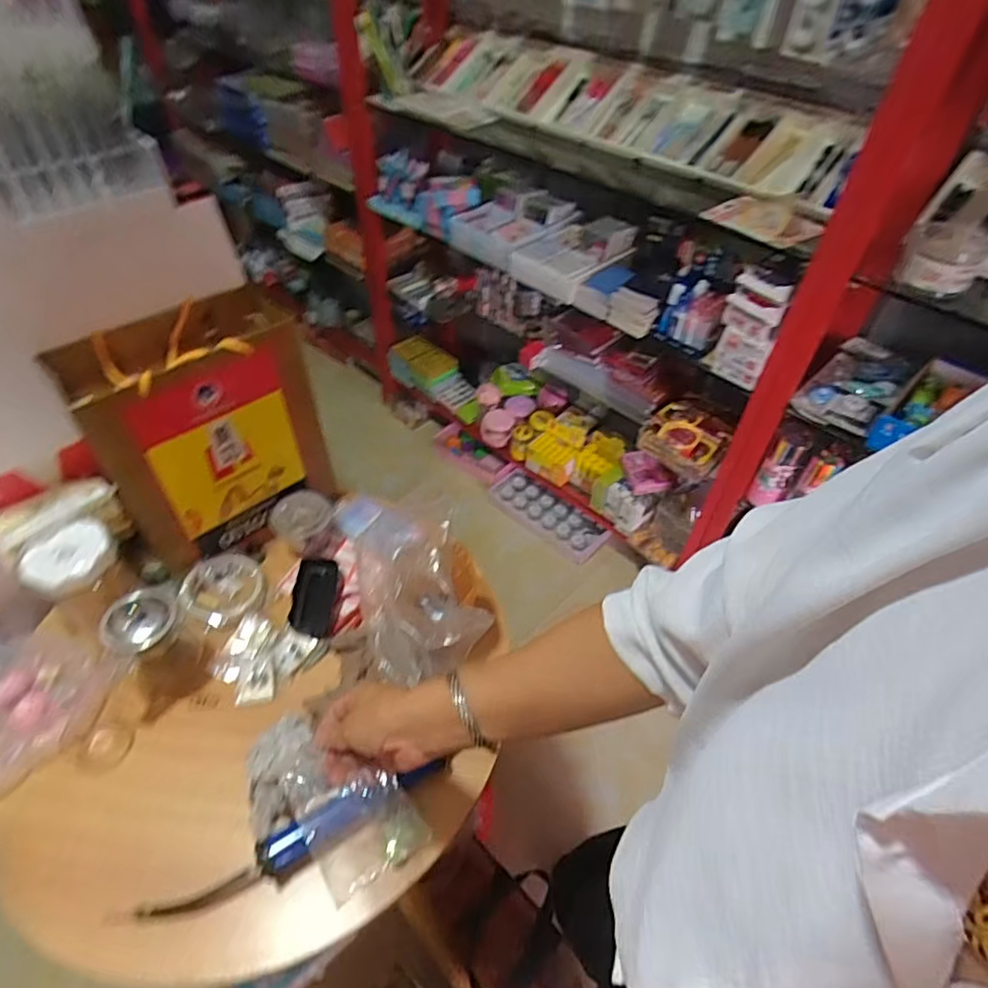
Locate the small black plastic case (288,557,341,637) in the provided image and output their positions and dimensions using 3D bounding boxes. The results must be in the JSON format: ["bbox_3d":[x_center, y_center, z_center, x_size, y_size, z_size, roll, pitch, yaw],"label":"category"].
[{"bbox_3d":[-0.233,0.132,0.769,0.052,0.010,0.101,14,65,-17],"label":"small black plastic case"}]

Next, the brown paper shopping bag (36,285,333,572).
[{"bbox_3d":[-0.360,-0.081,0.748,0.245,0.255,0.146,-31,56,-27],"label":"brown paper shopping bag"}]

